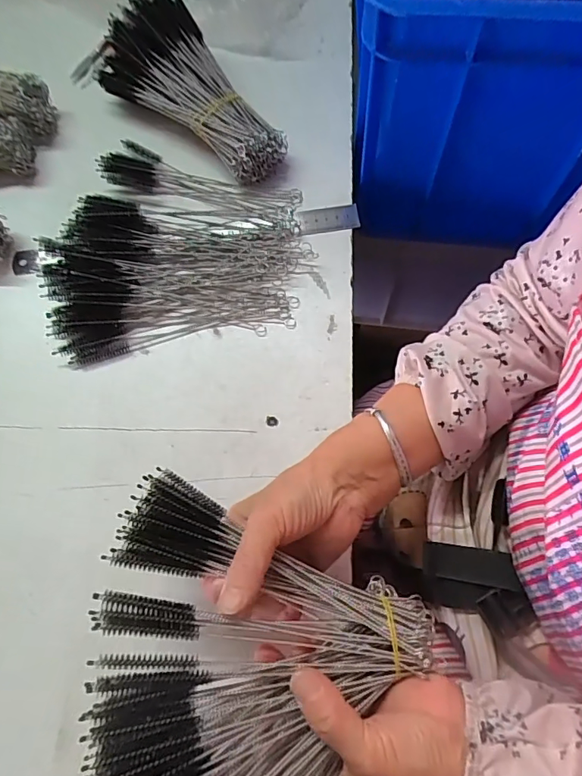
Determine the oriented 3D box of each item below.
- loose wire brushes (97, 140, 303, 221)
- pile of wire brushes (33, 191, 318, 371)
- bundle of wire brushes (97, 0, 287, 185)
[{"bbox_3d":[-0.087,-0.196,0.457,0.188,0.022,0.050,18,74,7],"label":"loose wire brushes"},{"bbox_3d":[-0.102,-0.112,0.424,0.235,0.029,0.146,-10,72,-2],"label":"pile of wire brushes"},{"bbox_3d":[-0.082,-0.292,0.455,0.199,0.061,0.099,37,77,12],"label":"bundle of wire brushes"}]

